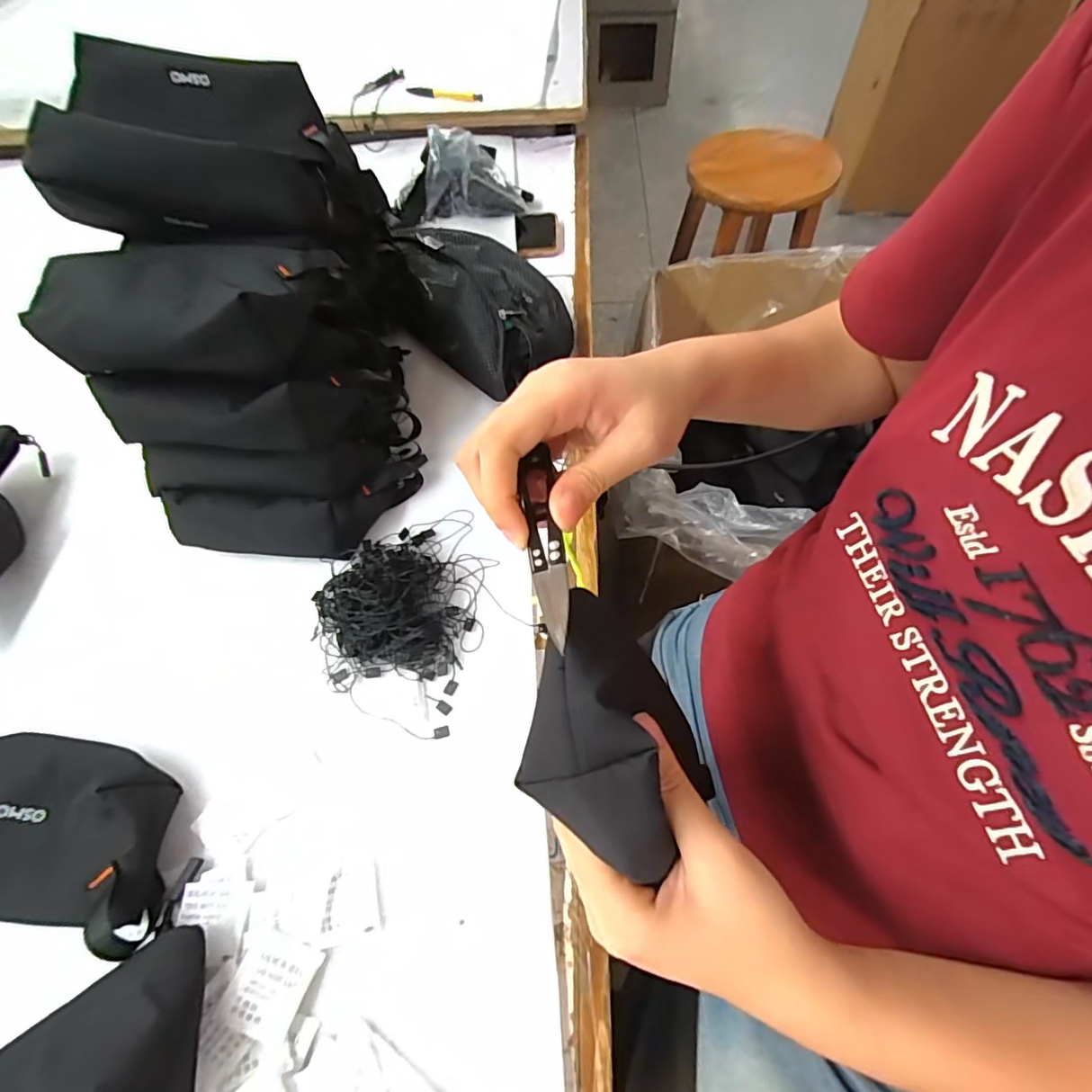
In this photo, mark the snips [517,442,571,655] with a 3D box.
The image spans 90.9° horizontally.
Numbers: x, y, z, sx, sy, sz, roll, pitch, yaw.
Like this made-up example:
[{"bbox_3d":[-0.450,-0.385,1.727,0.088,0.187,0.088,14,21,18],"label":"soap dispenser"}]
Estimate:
[{"bbox_3d":[-0.001,-0.007,0.225,0.015,0.009,0.111,-6,48,-2],"label":"snips"}]

